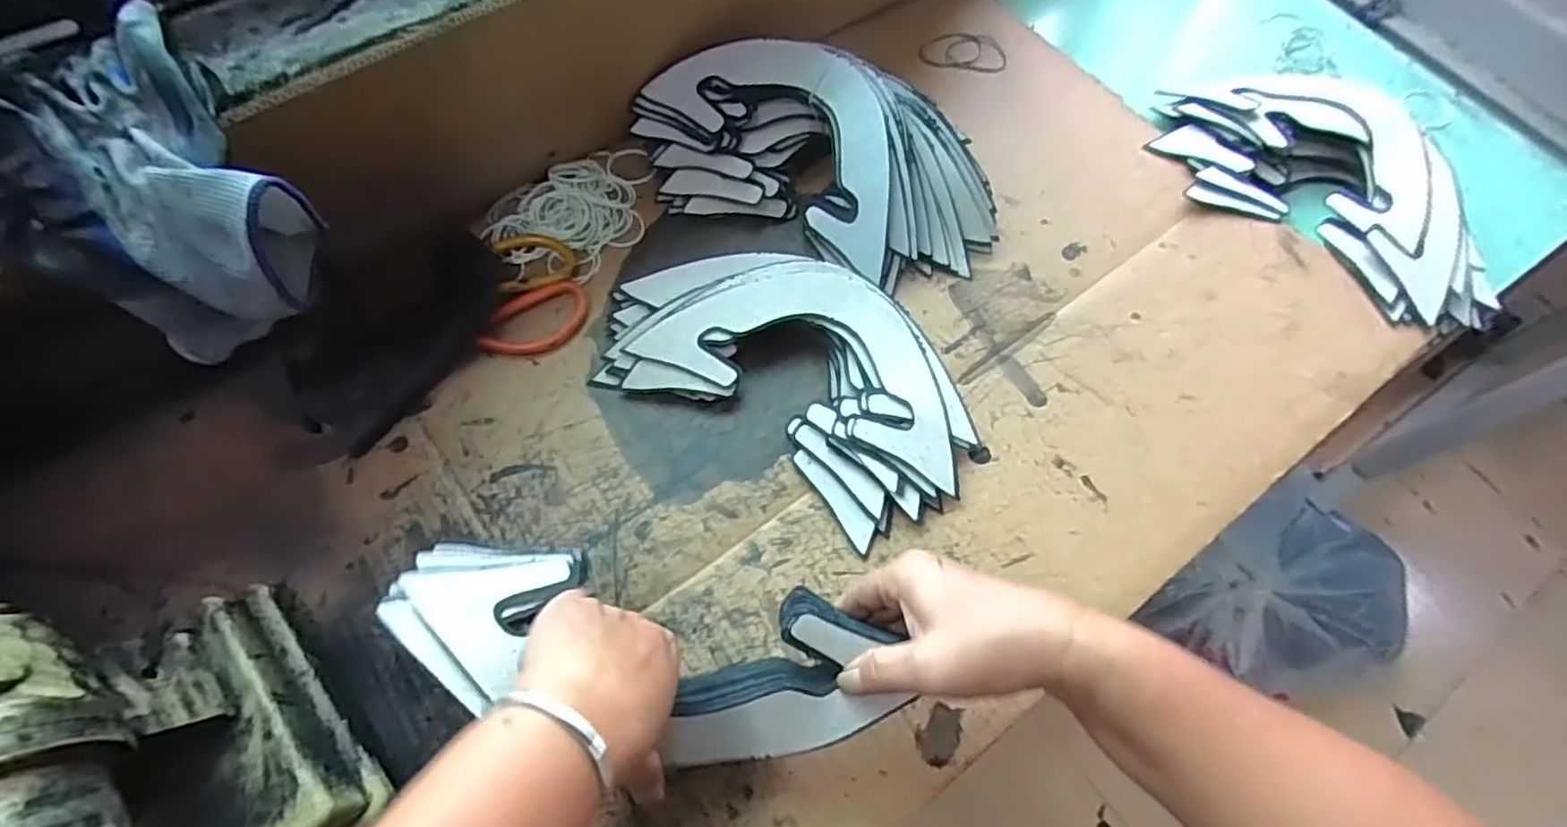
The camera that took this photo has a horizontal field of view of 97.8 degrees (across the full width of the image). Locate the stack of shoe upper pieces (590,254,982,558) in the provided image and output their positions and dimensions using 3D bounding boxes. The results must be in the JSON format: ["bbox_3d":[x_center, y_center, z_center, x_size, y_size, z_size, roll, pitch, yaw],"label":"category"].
[{"bbox_3d":[0.004,-0.036,0.512,0.295,0.040,0.168,33,69,12],"label":"stack of shoe upper pieces"}]

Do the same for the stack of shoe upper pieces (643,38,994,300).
[{"bbox_3d":[0.026,-0.216,0.569,0.304,0.088,0.143,23,67,8],"label":"stack of shoe upper pieces"}]

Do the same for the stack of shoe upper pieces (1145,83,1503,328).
[{"bbox_3d":[0.482,-0.203,0.599,0.319,0.045,0.173,42,71,15],"label":"stack of shoe upper pieces"}]

